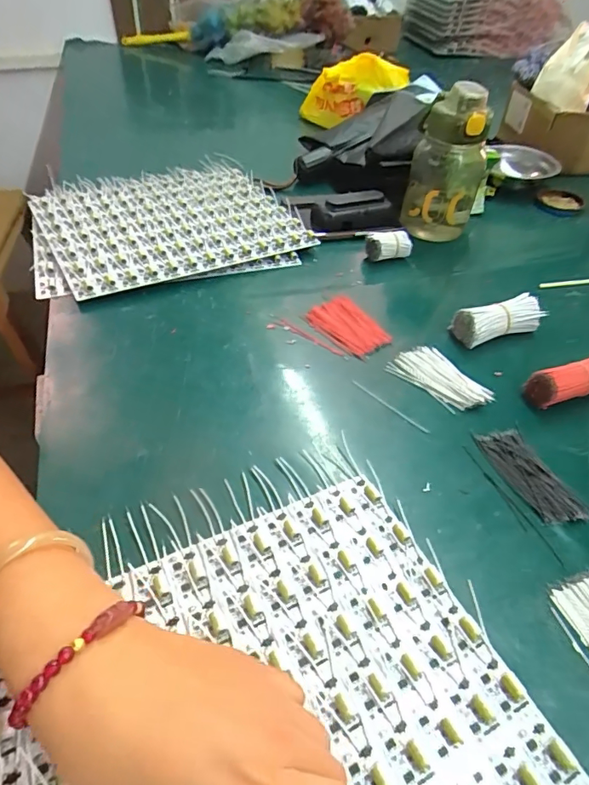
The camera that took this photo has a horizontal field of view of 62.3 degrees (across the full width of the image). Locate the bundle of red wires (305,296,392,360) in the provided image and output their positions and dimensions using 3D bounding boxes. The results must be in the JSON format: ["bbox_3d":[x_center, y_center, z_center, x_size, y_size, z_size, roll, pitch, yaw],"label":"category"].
[{"bbox_3d":[0.054,-0.069,0.497,0.052,0.011,0.083,-32,56,-28],"label":"bundle of red wires"}]

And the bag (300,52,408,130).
[{"bbox_3d":[0.091,-0.530,0.859,0.212,0.089,0.047,-3,38,37],"label":"bag"}]

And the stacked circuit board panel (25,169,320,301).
[{"bbox_3d":[-0.162,-0.215,0.614,0.311,0.019,0.263,-15,50,-16],"label":"stacked circuit board panel"}]

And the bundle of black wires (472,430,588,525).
[{"bbox_3d":[0.181,0.064,0.381,0.039,0.009,0.090,-16,50,-17],"label":"bundle of black wires"}]

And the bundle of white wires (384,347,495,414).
[{"bbox_3d":[0.134,-0.012,0.453,0.058,0.008,0.085,-26,54,-25],"label":"bundle of white wires"}]

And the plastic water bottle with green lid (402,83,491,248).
[{"bbox_3d":[0.191,-0.279,0.612,0.087,0.179,0.083,19,49,14],"label":"plastic water bottle with green lid"}]

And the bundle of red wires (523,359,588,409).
[{"bbox_3d":[0.253,-0.010,0.438,0.084,0.034,0.028,-12,49,-14],"label":"bundle of red wires"}]

